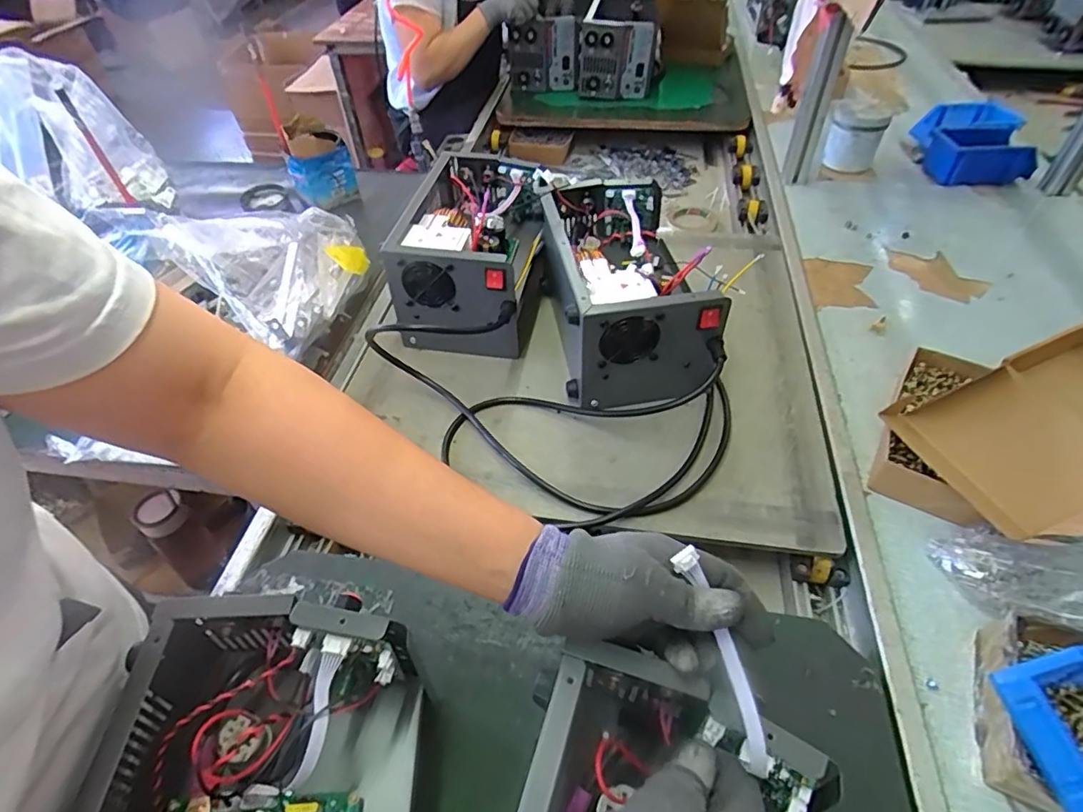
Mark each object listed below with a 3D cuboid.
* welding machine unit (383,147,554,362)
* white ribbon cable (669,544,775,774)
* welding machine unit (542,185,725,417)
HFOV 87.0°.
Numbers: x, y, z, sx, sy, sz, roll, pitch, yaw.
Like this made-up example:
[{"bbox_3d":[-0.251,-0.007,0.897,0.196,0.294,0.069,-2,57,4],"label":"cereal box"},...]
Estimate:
[{"bbox_3d":[-0.091,-0.211,0.815,0.172,0.156,0.293,5,47,6],"label":"welding machine unit"},{"bbox_3d":[0.107,0.147,0.339,0.018,0.012,0.125,-15,73,-12],"label":"white ribbon cable"},{"bbox_3d":[0.102,-0.147,0.742,0.170,0.161,0.288,-6,47,-4],"label":"welding machine unit"}]

